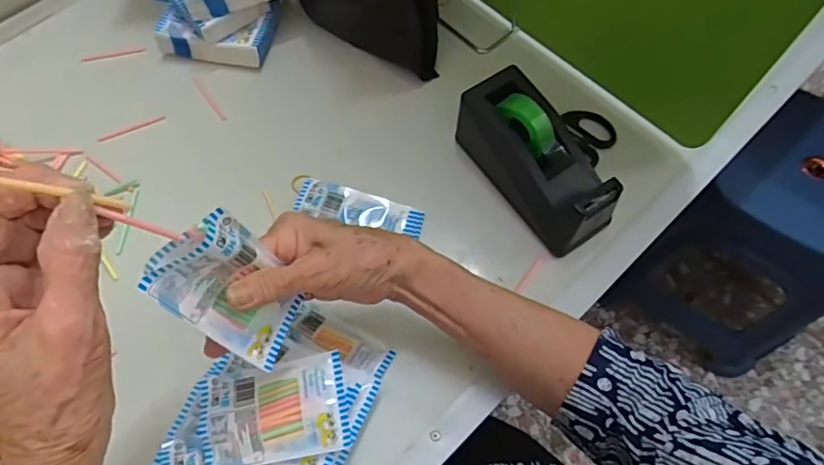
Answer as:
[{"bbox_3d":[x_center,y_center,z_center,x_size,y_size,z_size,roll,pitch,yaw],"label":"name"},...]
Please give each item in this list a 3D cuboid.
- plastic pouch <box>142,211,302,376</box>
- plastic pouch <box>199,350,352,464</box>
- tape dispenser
[{"bbox_3d":[-0.103,0.037,0.320,0.019,0.104,0.058,23,66,41],"label":"plastic pouch"},{"bbox_3d":[-0.097,0.125,0.374,0.103,0.007,0.063,-12,71,2],"label":"plastic pouch"},{"bbox_3d":[0.105,-0.062,0.452,0.058,0.084,0.149,-33,70,-14],"label":"tape dispenser"}]

